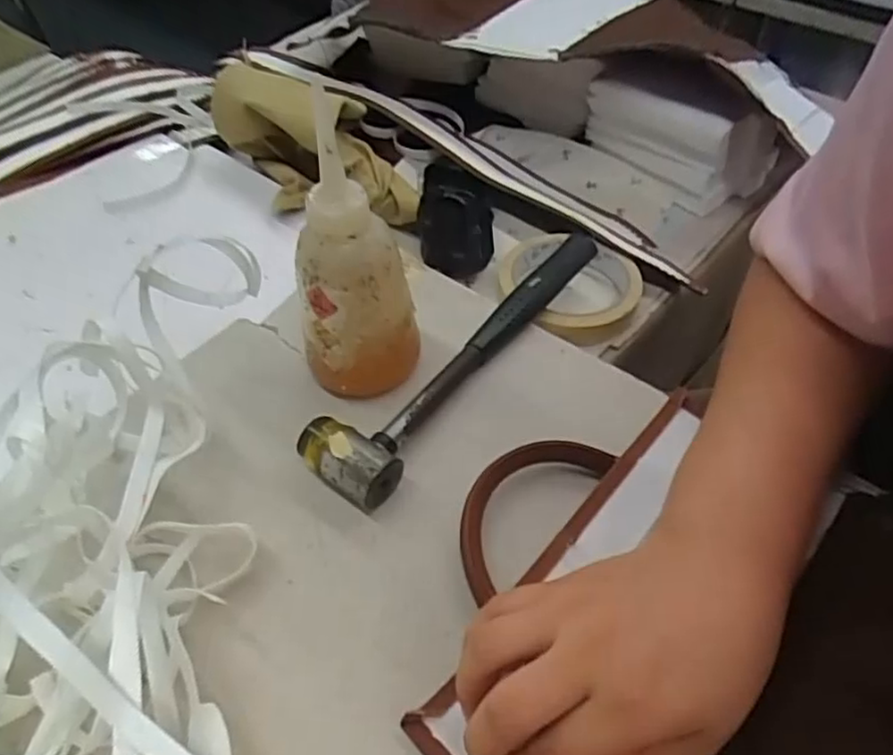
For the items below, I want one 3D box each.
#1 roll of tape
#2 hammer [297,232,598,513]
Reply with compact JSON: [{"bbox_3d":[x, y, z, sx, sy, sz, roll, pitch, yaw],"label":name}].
[{"bbox_3d":[0.090,-0.069,0.474,0.100,0.017,0.103,0,50,0],"label":"roll of tape"},{"bbox_3d":[0.016,-0.022,0.415,0.053,0.027,0.250,31,57,23],"label":"hammer"}]

